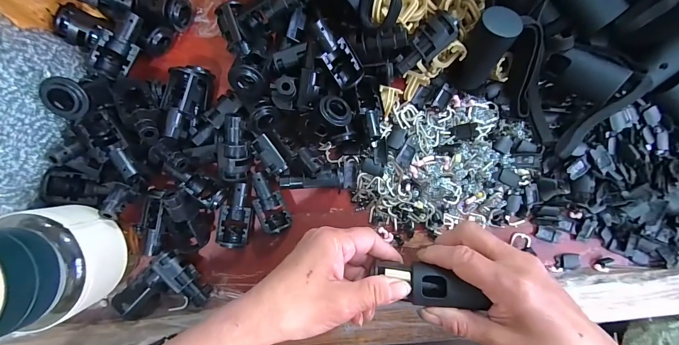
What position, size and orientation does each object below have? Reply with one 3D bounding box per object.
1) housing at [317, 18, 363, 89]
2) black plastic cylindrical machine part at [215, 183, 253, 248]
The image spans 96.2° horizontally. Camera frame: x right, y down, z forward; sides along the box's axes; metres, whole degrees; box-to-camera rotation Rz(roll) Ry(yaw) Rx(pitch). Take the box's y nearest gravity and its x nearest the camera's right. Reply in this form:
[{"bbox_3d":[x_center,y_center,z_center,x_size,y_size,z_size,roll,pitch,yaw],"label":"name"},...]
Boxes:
[{"bbox_3d":[-0.001,-0.088,0.231,0.024,0.014,0.058,-42,138,-1],"label":"housing"},{"bbox_3d":[-0.087,0.036,0.260,0.026,0.018,0.052,8,92,-4],"label":"black plastic cylindrical machine part"}]

